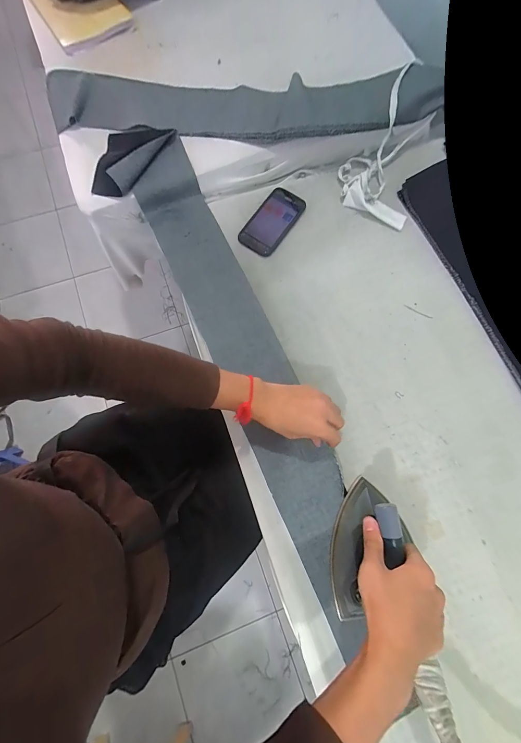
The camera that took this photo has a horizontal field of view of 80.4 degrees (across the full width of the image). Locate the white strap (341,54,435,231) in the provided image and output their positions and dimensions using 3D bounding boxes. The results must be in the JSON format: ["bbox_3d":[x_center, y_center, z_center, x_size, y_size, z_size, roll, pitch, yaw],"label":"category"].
[{"bbox_3d":[0.256,-0.451,0.622,0.157,0.080,0.300,18,92,3],"label":"white strap"}]

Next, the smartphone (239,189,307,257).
[{"bbox_3d":[0.025,-0.299,0.607,0.076,0.014,0.152,33,78,6],"label":"smartphone"}]

